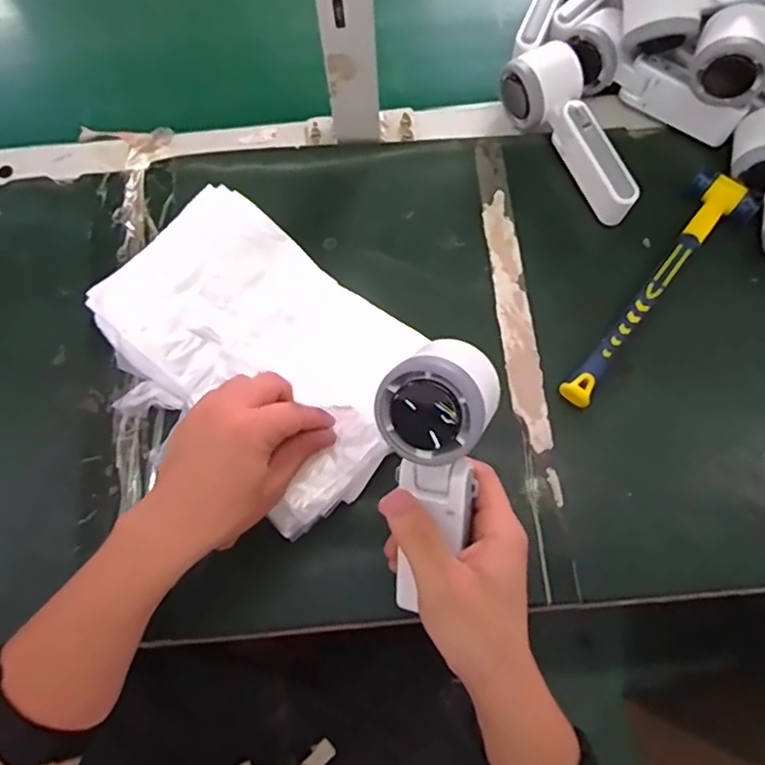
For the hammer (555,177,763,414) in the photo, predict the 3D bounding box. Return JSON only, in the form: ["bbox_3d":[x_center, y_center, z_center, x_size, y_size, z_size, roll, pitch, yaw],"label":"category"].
[{"bbox_3d":[0.219,-0.078,0.506,0.051,0.025,0.239,39,77,13],"label":"hammer"}]

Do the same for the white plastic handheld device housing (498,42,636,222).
[{"bbox_3d":[0.169,-0.216,0.532,0.053,0.057,0.164,-32,74,-8],"label":"white plastic handheld device housing"}]

